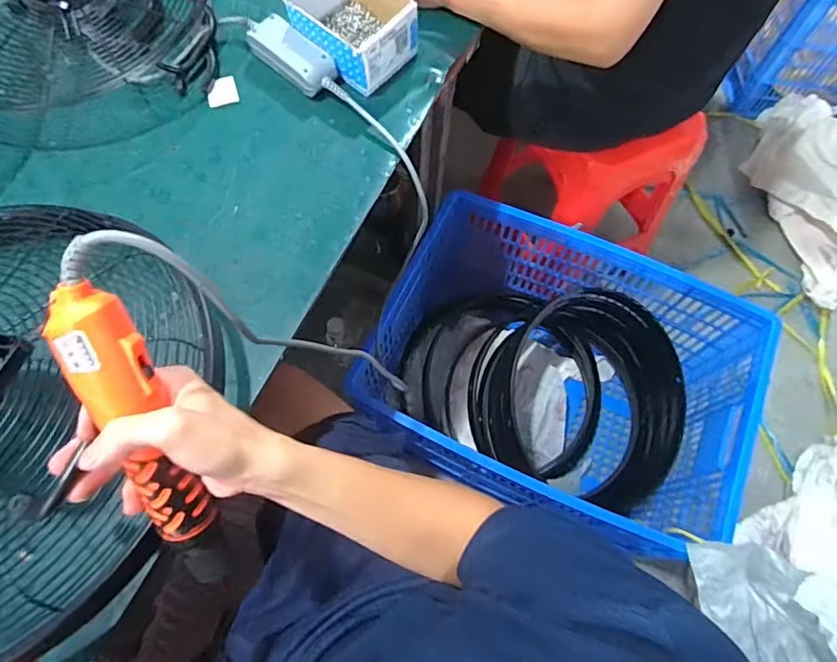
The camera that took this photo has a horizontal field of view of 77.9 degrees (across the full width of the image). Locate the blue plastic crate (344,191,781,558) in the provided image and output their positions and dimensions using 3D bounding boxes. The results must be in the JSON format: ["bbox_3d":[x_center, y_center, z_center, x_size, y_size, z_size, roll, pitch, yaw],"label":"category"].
[{"bbox_3d":[0.267,0.106,1.095,0.654,0.404,0.512,23,69,7],"label":"blue plastic crate"}]

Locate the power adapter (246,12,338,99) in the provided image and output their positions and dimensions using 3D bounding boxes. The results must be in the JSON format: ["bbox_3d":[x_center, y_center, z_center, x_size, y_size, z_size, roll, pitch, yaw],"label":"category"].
[{"bbox_3d":[-0.165,-0.354,0.669,0.126,0.042,0.049,40,72,13],"label":"power adapter"}]

